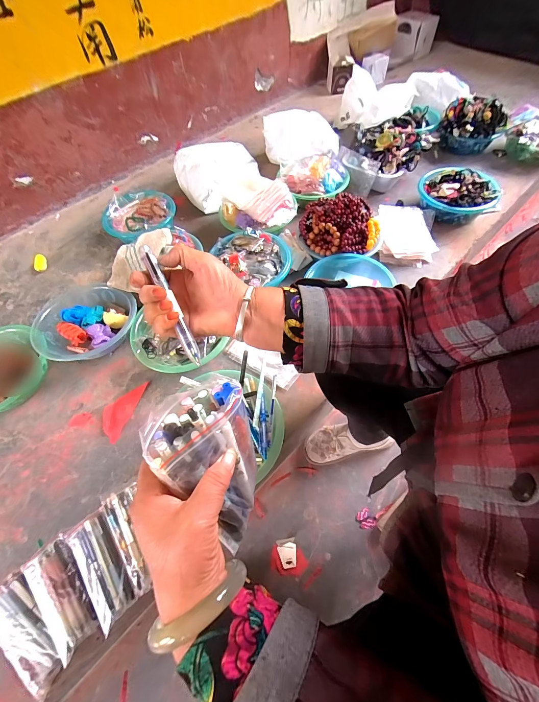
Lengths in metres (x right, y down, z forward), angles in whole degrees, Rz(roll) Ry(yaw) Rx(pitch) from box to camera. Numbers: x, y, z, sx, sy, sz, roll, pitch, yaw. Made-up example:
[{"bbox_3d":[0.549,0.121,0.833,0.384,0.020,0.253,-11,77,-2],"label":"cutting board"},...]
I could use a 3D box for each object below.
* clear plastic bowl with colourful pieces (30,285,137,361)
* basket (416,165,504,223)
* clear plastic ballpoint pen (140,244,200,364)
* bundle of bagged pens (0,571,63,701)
[{"bbox_3d":[-0.458,-0.066,0.728,0.228,0.098,0.235,-2,60,3],"label":"clear plastic bowl with colourful pieces"},{"bbox_3d":[0.582,-0.485,0.899,0.186,0.091,0.213,-28,62,-12],"label":"basket"},{"bbox_3d":[-0.105,-0.048,0.302,0.014,0.010,0.136,-25,92,-10],"label":"clear plastic ballpoint pen"},{"bbox_3d":[-0.384,0.443,0.453,0.167,0.045,0.074,32,67,21],"label":"bundle of bagged pens"}]

